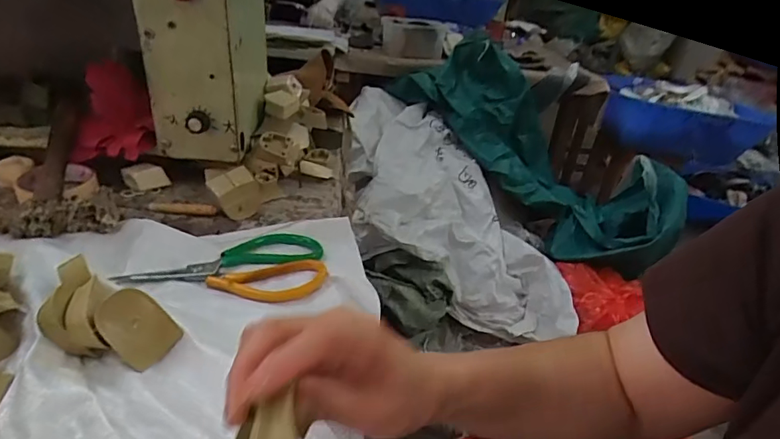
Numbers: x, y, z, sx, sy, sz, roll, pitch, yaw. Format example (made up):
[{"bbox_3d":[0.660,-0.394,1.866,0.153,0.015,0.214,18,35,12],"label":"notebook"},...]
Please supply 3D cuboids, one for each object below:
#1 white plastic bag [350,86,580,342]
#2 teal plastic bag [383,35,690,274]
[{"bbox_3d":[0.146,-0.029,1.233,0.476,0.351,0.610,2,29,-9],"label":"white plastic bag"},{"bbox_3d":[0.415,-0.206,1.370,0.848,0.296,0.337,42,39,12],"label":"teal plastic bag"}]

